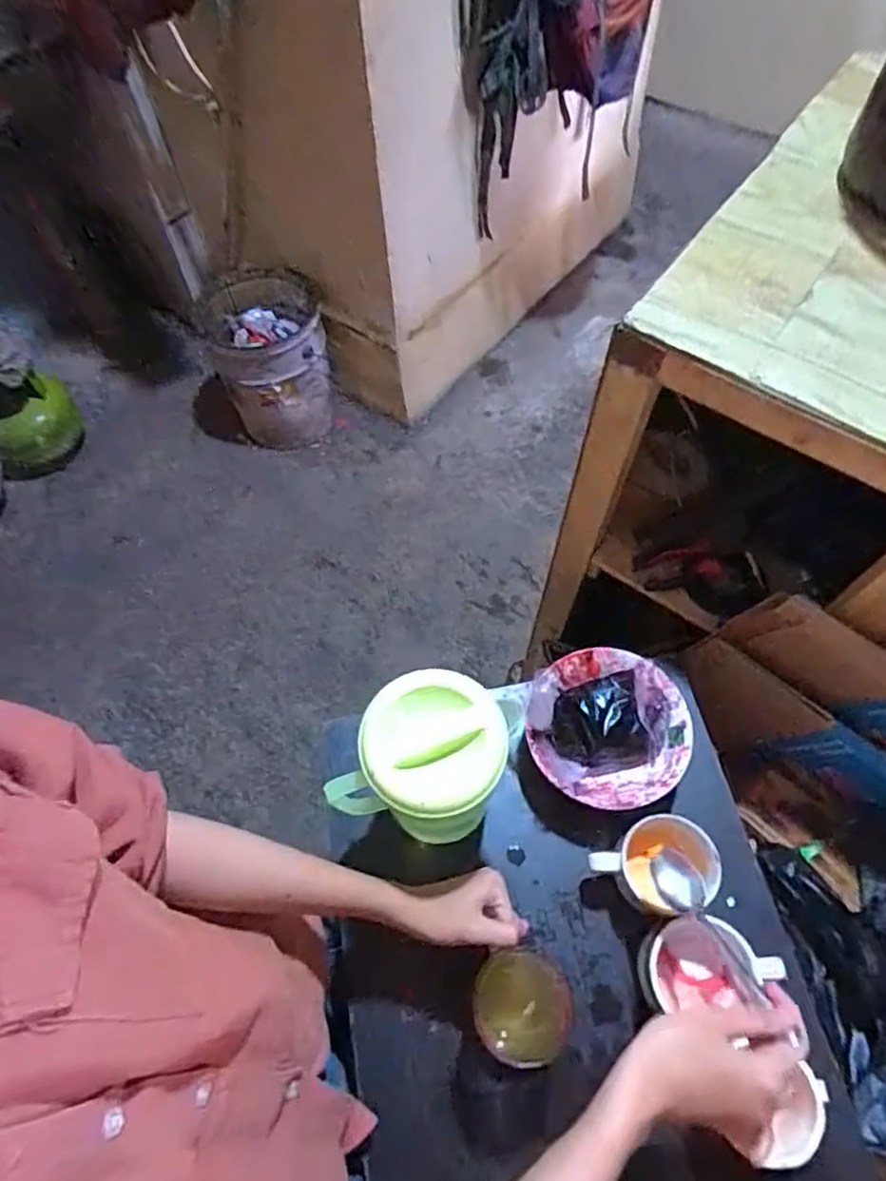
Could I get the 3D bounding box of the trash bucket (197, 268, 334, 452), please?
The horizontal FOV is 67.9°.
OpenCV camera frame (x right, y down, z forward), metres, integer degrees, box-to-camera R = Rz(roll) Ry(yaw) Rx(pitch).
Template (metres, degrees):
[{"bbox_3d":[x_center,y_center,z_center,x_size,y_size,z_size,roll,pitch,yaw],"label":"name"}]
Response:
[{"bbox_3d":[-0.444,-0.602,1.739,0.292,0.346,0.384,-20,62,-7],"label":"trash bucket"}]

